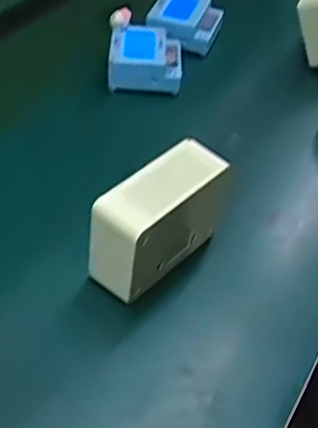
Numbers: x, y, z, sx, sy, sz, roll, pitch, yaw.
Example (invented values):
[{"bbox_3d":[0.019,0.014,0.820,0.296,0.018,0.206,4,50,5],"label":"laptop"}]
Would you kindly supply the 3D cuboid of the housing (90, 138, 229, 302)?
[{"bbox_3d":[0.002,0.007,0.596,0.053,0.104,0.134,34,50,27],"label":"housing"}]

